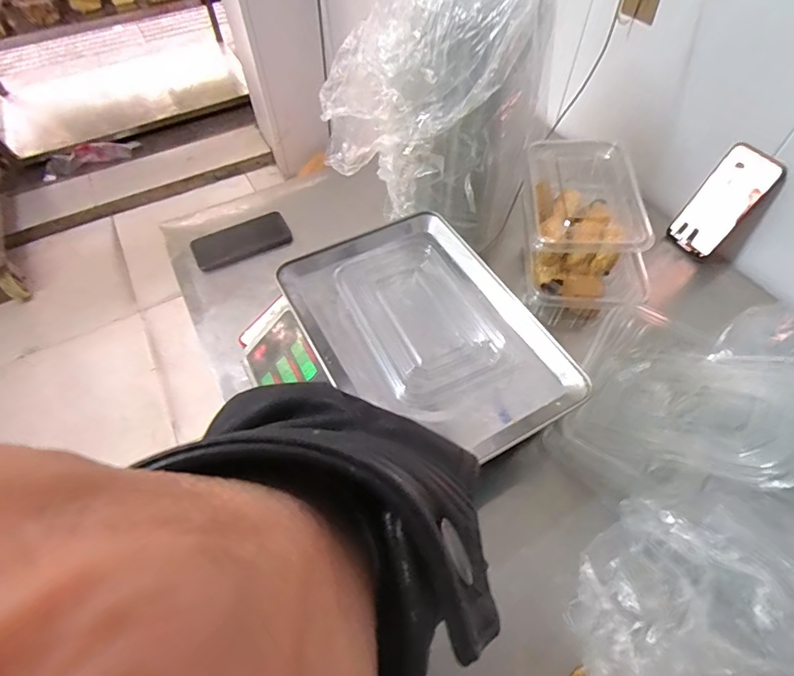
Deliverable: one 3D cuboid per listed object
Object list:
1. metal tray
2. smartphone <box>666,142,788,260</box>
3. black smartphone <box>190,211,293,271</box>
[{"bbox_3d":[0.034,-0.012,0.528,0.239,0.024,0.325,-27,60,-16],"label":"metal tray"},{"bbox_3d":[0.496,-0.205,0.701,0.009,0.164,0.082,-13,53,-29],"label":"smartphone"},{"bbox_3d":[-0.267,-0.168,0.786,0.161,0.011,0.087,-26,60,-15],"label":"black smartphone"}]

